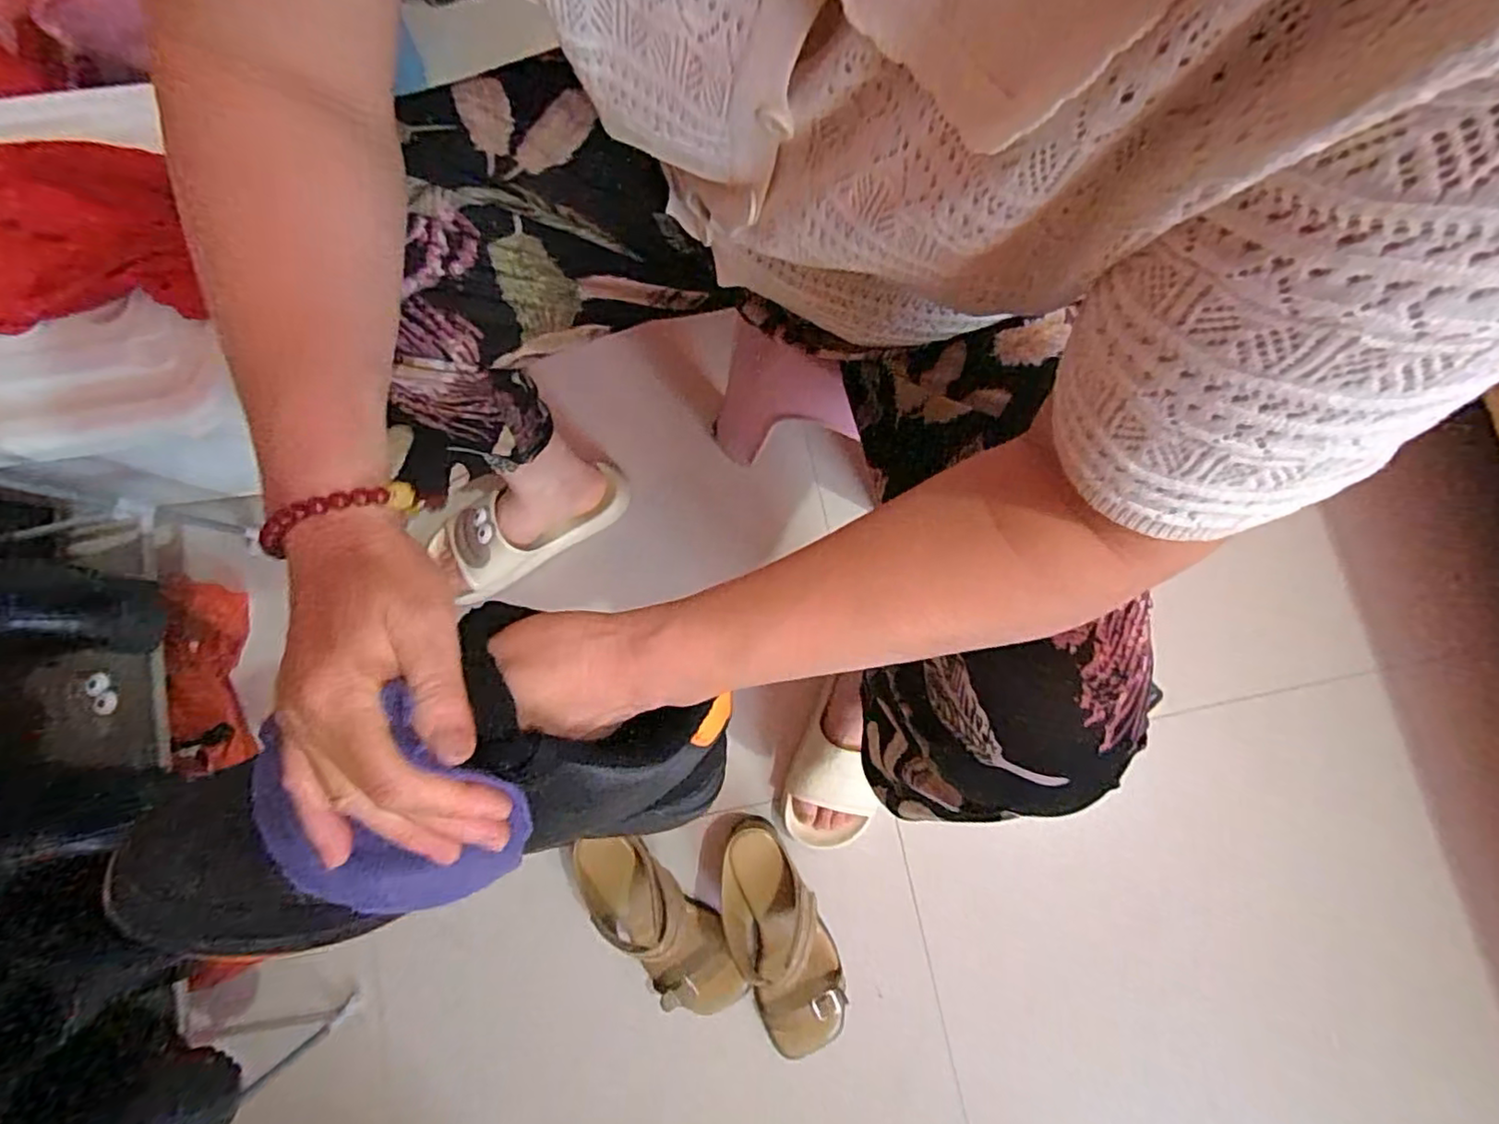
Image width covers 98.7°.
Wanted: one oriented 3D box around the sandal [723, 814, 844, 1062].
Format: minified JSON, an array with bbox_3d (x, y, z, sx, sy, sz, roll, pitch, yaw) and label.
[{"bbox_3d":[0.032,0.393,0.667,0.095,0.078,0.238,-19,80,-3],"label":"sandal"}]

